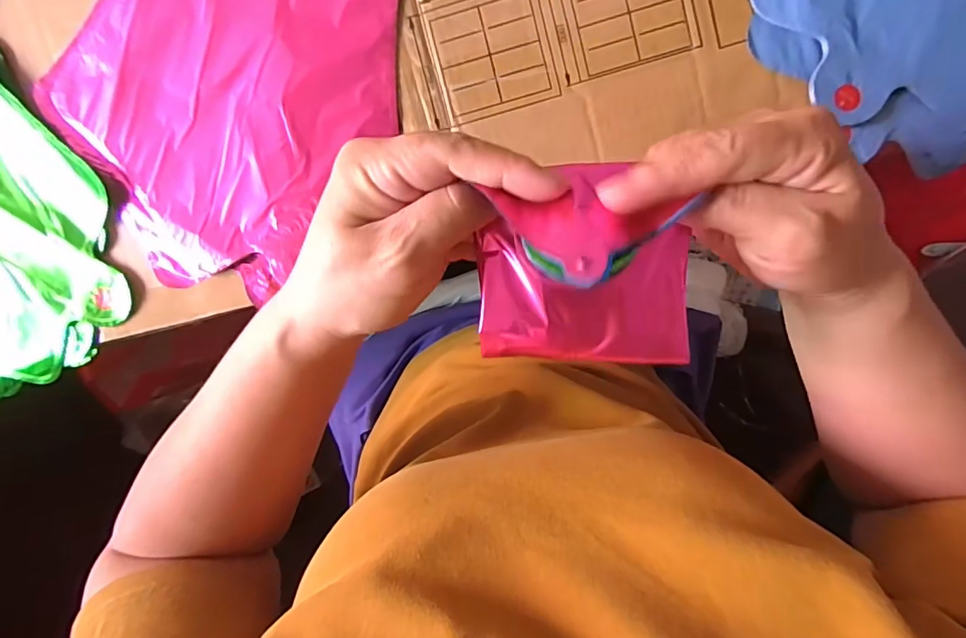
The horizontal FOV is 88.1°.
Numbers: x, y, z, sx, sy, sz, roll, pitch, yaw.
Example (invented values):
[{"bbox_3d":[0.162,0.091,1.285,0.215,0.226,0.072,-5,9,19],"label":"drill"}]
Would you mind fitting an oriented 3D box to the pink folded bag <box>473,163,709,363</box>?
[{"bbox_3d":[0.038,-0.019,0.188,0.080,0.041,0.074,-2,92,5],"label":"pink folded bag"}]

